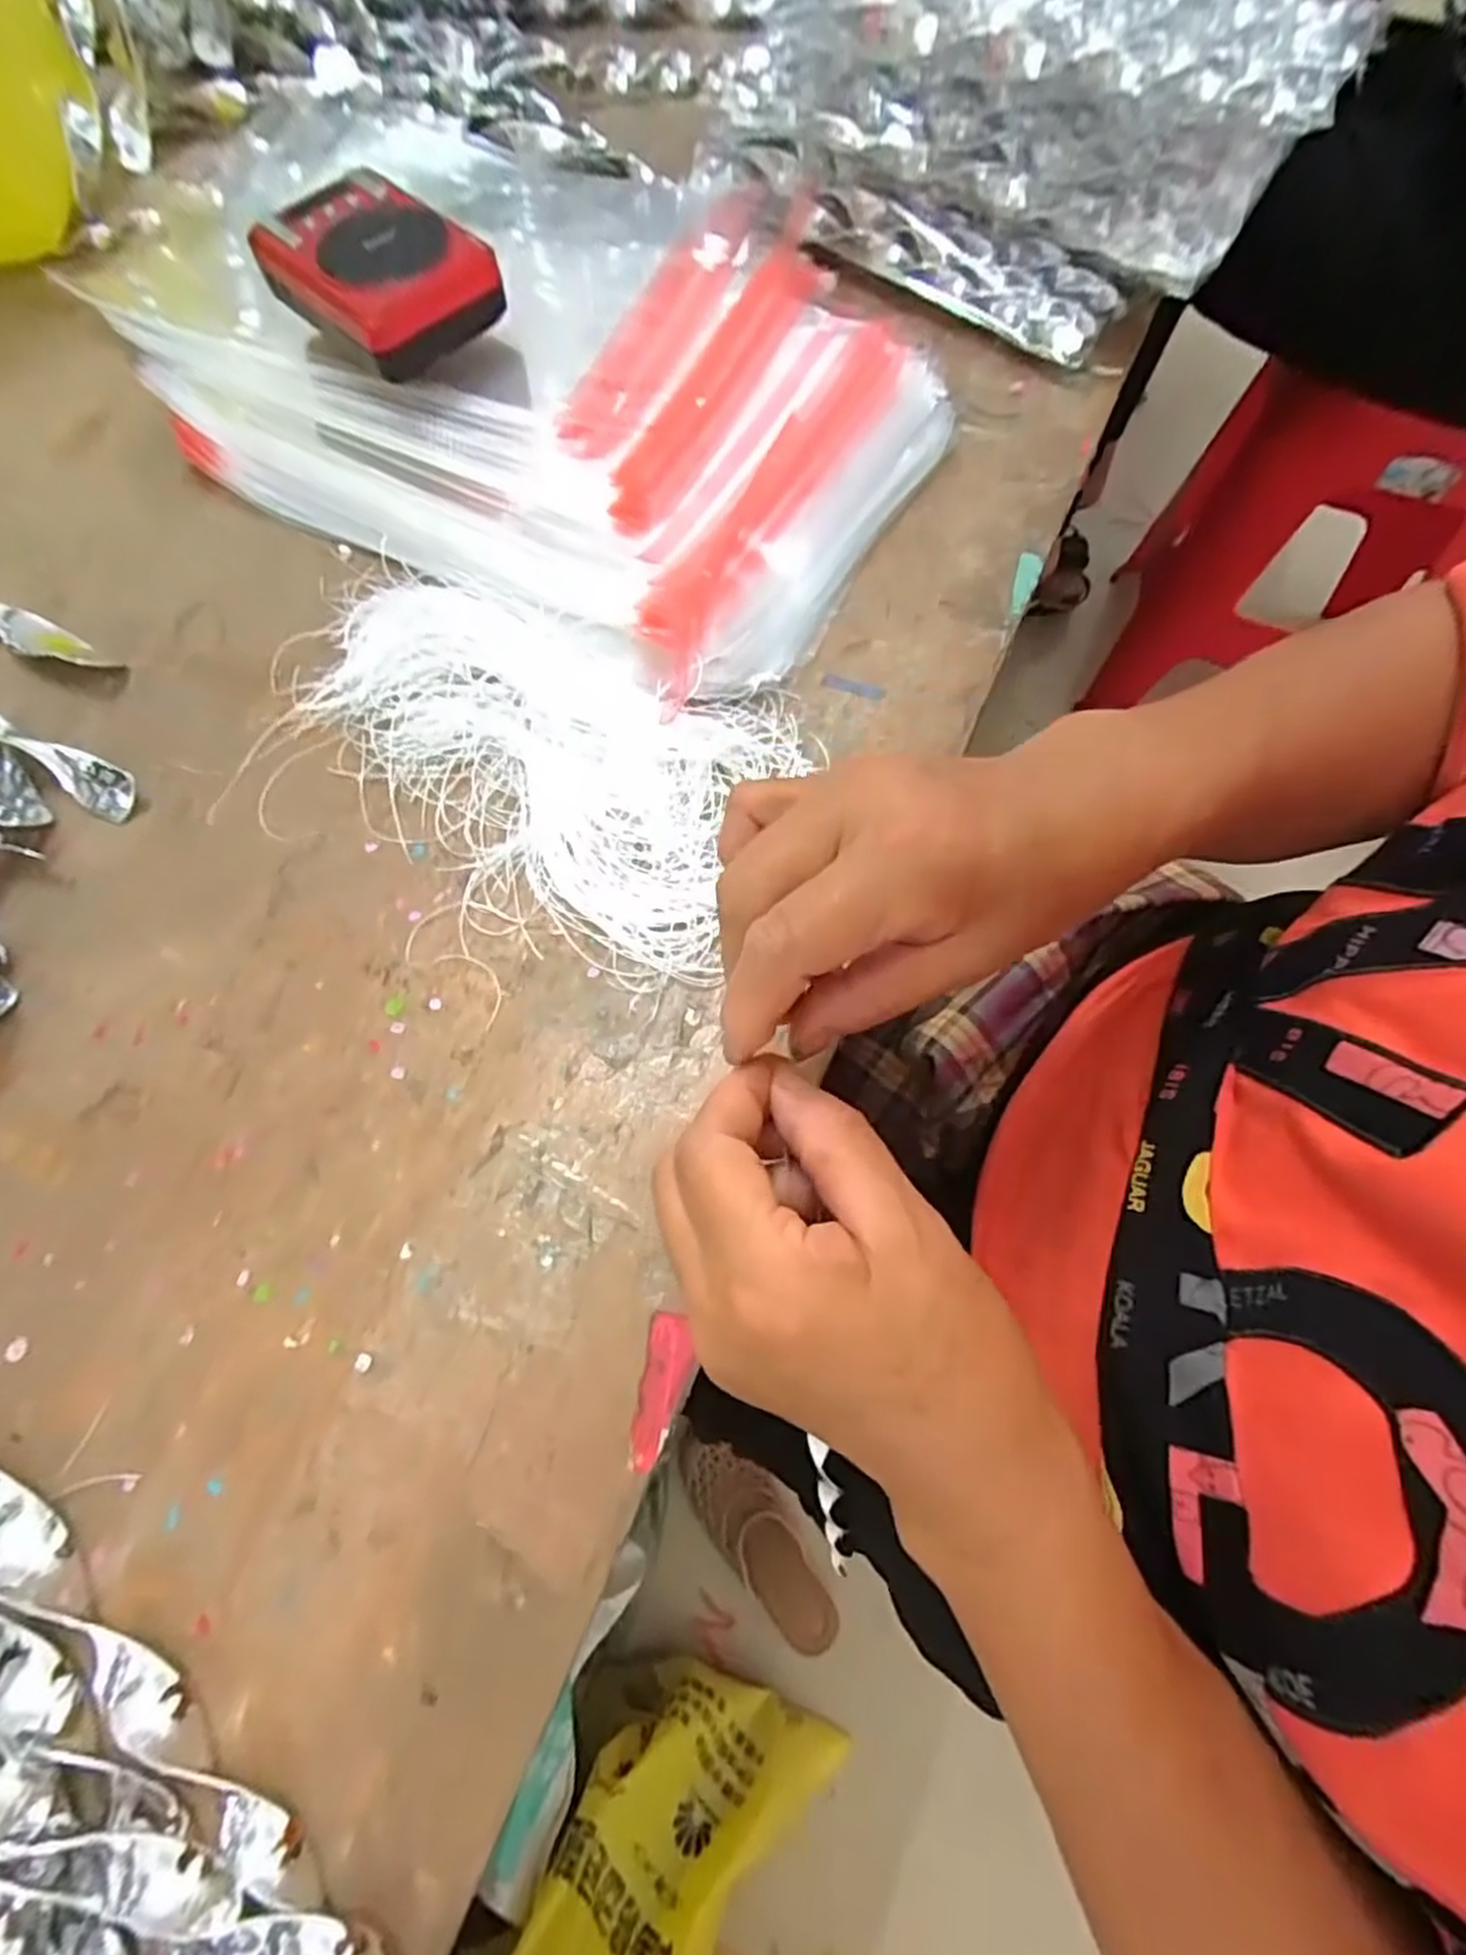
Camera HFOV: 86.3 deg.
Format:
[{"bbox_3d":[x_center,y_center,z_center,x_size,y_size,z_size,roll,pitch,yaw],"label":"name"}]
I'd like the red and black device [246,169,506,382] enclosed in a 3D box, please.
[{"bbox_3d":[-0.195,-0.389,0.442,0.126,0.049,0.090,40,76,16],"label":"red and black device"}]

